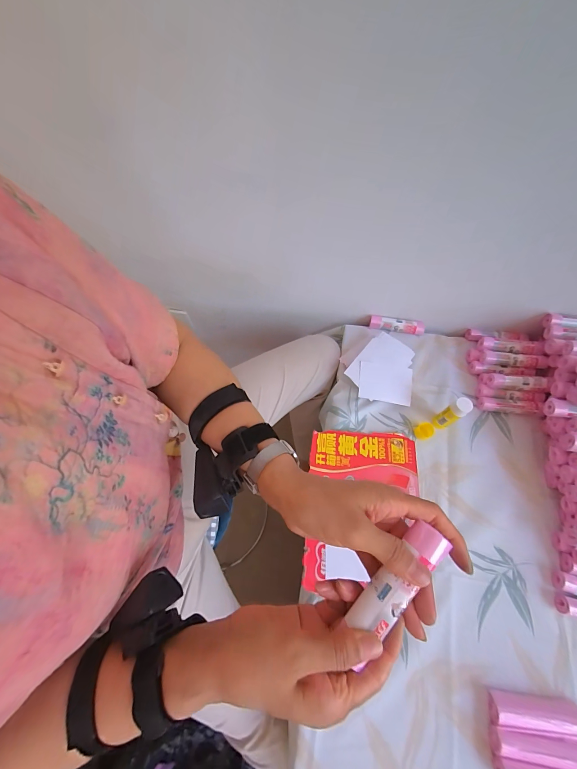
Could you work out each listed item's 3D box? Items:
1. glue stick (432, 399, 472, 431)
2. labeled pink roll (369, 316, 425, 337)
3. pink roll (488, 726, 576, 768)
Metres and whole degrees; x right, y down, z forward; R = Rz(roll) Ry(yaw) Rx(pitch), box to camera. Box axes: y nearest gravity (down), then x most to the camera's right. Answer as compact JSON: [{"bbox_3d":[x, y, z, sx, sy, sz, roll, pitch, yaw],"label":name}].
[{"bbox_3d":[0.299,0.056,0.551,0.027,0.099,0.028,-1,63,2],"label":"glue stick"},{"bbox_3d":[0.246,-0.134,0.675,0.118,0.023,0.022,10,64,7],"label":"labeled pink roll"},{"bbox_3d":[0.330,0.478,0.396,0.122,0.022,0.028,5,64,4],"label":"pink roll"}]

